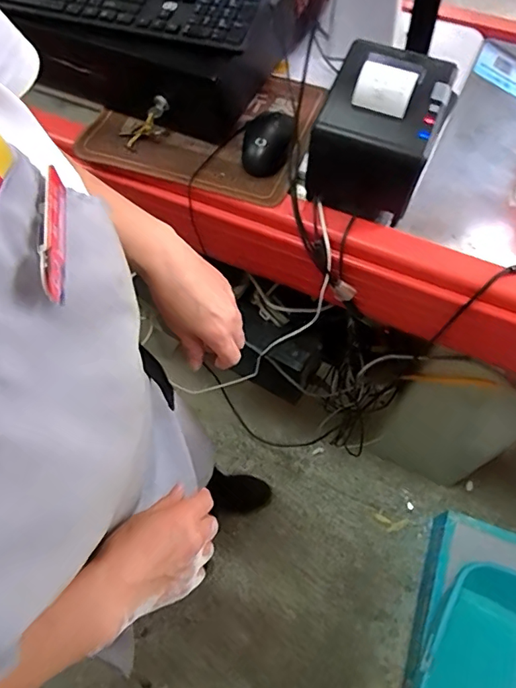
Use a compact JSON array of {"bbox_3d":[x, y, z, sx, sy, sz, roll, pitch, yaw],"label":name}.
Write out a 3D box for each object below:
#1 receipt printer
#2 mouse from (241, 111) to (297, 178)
[{"bbox_3d":[0.143,-0.247,0.577,0.124,0.136,0.140,22,65,12],"label":"receipt printer"},{"bbox_3d":[0.013,-0.263,0.652,0.067,0.031,0.104,6,62,4],"label":"mouse"}]

